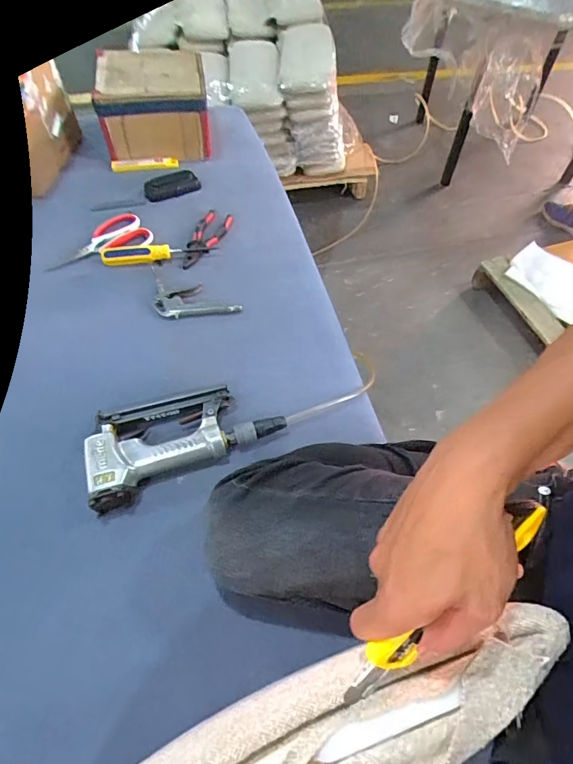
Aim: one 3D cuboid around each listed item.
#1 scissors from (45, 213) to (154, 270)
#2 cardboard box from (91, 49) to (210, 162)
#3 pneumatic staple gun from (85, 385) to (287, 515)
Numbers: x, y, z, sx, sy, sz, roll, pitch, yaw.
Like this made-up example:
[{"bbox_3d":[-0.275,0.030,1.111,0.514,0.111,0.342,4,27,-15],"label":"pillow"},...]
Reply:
[{"bbox_3d":[-0.339,-0.250,0.798,0.187,0.017,0.098,-26,59,-16],"label":"scissors"},{"bbox_3d":[-0.273,-0.587,0.953,0.209,0.143,0.218,-6,56,-3],"label":"cardboard box"},{"bbox_3d":[-0.140,0.061,0.584,0.241,0.036,0.126,-23,58,-14],"label":"pneumatic staple gun"}]

